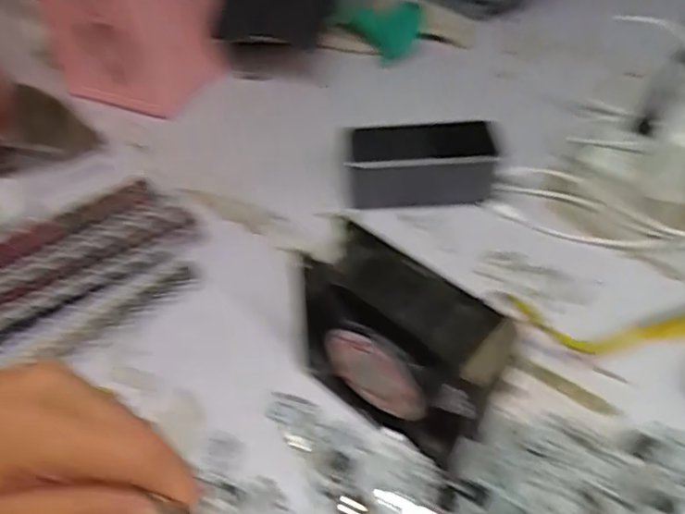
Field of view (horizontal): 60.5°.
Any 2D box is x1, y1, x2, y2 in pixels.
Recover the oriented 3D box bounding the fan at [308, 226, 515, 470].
[{"bbox_3d":[0.027,0.052,0.330,0.126,0.112,0.045,33,57,28],"label":"fan"}]

